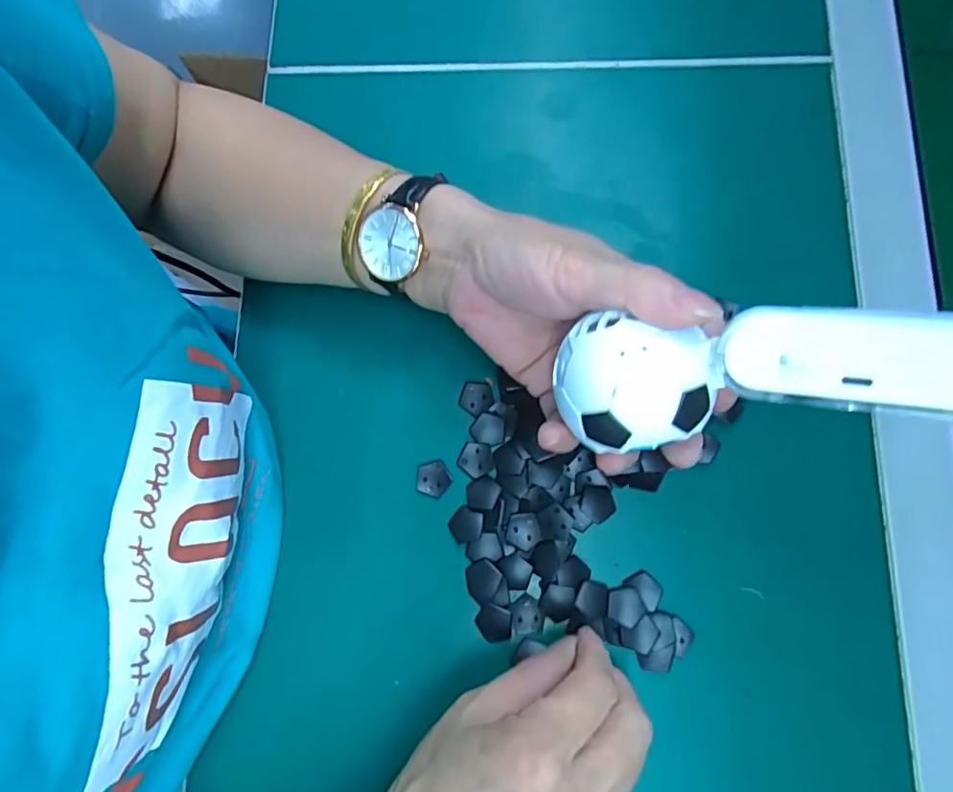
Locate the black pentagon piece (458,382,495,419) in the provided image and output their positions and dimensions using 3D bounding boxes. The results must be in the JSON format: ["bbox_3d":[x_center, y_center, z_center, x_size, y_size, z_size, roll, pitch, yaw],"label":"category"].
[{"bbox_3d":[0.000,0.001,0.299,0.019,0.004,0.018,37,81,9],"label":"black pentagon piece"}]

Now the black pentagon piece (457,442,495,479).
[{"bbox_3d":[0.000,0.034,0.293,0.019,0.004,0.017,11,78,4],"label":"black pentagon piece"}]

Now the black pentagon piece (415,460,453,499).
[{"bbox_3d":[-0.023,0.044,0.292,0.018,0.004,0.018,-36,79,-6],"label":"black pentagon piece"}]

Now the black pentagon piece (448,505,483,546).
[{"bbox_3d":[-0.006,0.068,0.287,0.017,0.004,0.018,24,80,7],"label":"black pentagon piece"}]

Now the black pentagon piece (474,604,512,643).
[{"bbox_3d":[0.008,0.115,0.277,0.018,0.004,0.017,4,78,3],"label":"black pentagon piece"}]

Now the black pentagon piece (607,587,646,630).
[{"bbox_3d":[0.074,0.105,0.274,0.017,0.004,0.018,29,80,8],"label":"black pentagon piece"}]

